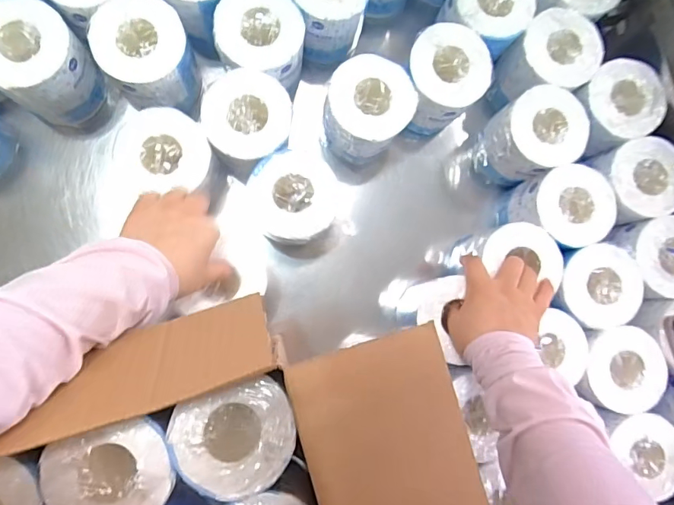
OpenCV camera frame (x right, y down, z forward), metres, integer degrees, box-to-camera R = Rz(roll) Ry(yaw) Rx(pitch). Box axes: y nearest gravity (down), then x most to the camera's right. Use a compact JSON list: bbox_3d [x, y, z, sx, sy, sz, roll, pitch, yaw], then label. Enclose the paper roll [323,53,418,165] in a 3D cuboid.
[{"bbox_3d":[0.032,-0.164,0.562,0.093,0.116,0.098,1,86,-7],"label":"paper roll"}]

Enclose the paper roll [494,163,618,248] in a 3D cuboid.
[{"bbox_3d":[0.266,-0.049,0.578,0.096,0.110,0.093,1,86,-7],"label":"paper roll"}]

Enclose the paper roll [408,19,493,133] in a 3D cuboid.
[{"bbox_3d":[0.122,-0.205,0.573,0.093,0.113,0.091,1,86,-7],"label":"paper roll"}]

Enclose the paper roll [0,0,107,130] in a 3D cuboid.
[{"bbox_3d":[-0.332,-0.211,0.518,0.098,0.109,0.093,1,86,-7],"label":"paper roll"}]

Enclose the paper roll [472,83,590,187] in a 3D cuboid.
[{"bbox_3d":[0.235,-0.140,0.573,0.093,0.101,0.090,1,86,-7],"label":"paper roll"}]

